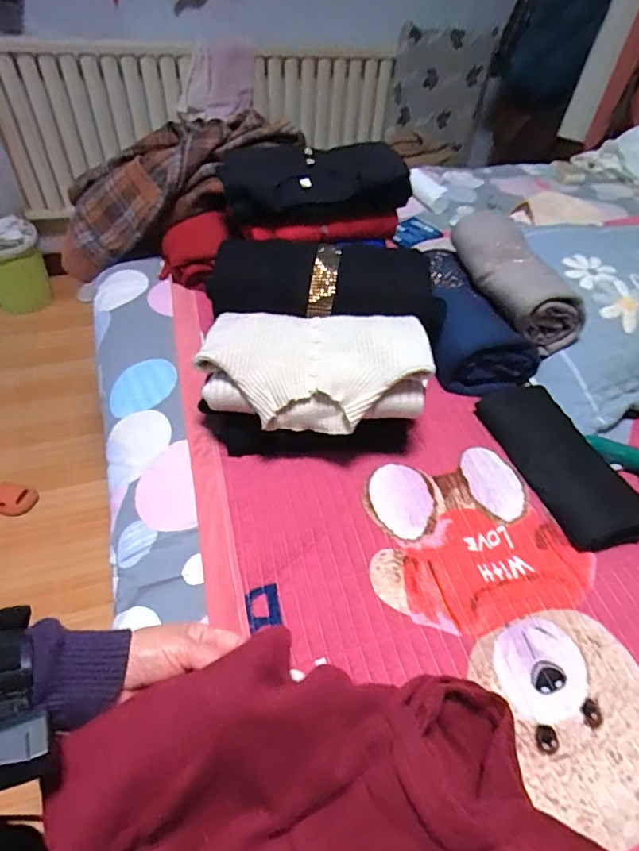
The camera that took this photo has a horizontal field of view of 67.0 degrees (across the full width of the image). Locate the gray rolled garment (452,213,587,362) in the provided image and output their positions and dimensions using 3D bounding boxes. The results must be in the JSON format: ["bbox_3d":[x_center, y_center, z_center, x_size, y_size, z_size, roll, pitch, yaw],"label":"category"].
[{"bbox_3d":[0.288,-0.224,0.736,0.095,0.097,0.240,-11,51,-15],"label":"gray rolled garment"}]

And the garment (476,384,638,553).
[{"bbox_3d":[0.289,0.034,0.584,0.089,0.056,0.231,-16,52,-18],"label":"garment"}]

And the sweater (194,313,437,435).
[{"bbox_3d":[-0.007,-0.072,0.571,0.253,0.069,0.156,5,49,-1],"label":"sweater"}]

